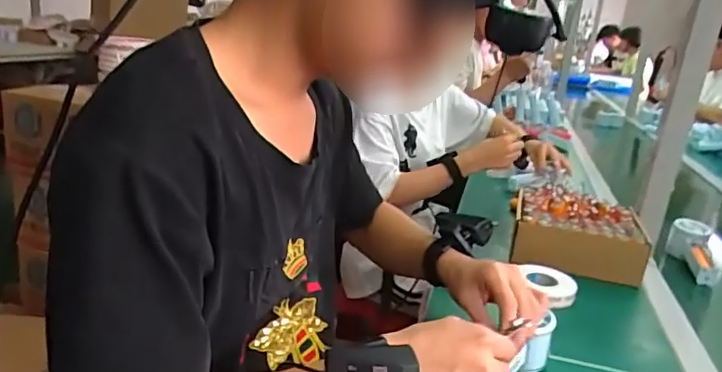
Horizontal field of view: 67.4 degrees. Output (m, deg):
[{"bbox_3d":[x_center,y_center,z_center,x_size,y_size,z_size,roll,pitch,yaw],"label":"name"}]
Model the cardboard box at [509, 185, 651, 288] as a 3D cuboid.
[{"bbox_3d":[0.346,0.074,0.880,0.191,0.082,0.150,11,18,14],"label":"cardboard box"}]

